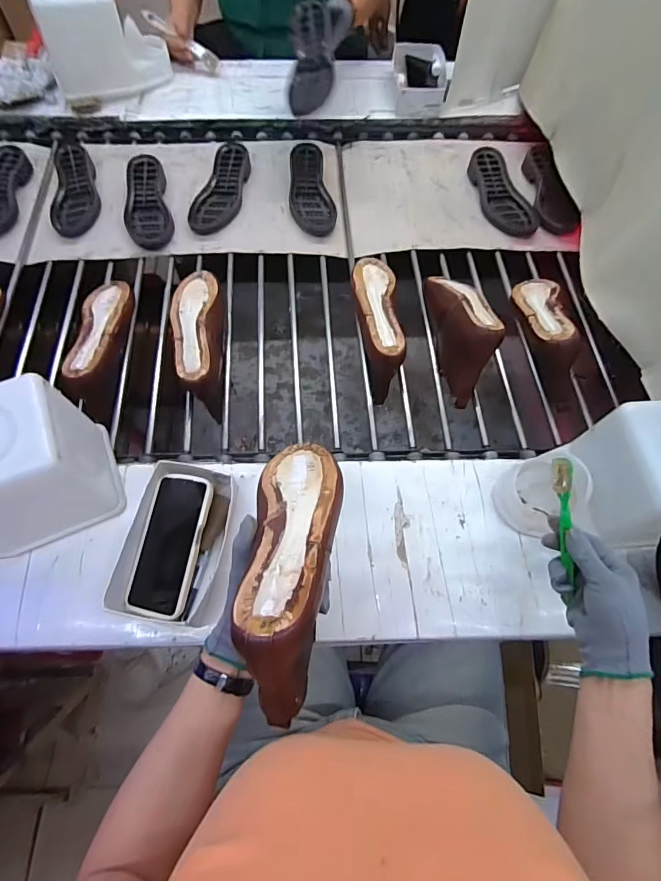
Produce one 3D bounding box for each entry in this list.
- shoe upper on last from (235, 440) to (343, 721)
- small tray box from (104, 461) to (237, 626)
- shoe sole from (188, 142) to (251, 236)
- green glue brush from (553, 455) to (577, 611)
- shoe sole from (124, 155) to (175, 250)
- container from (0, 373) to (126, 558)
[{"bbox_3d":[-0.032,0.101,0.384,0.073,0.107,0.237,4,49,2],"label":"shoe upper on last"},{"bbox_3d":[-0.193,0.124,0.535,0.119,0.057,0.189,6,65,3],"label":"small tray box"},{"bbox_3d":[-0.224,-0.517,0.871,0.087,0.037,0.227,13,65,6],"label":"shoe sole"},{"bbox_3d":[0.245,0.090,0.445,0.019,0.015,0.142,-6,95,-3],"label":"green glue brush"},{"bbox_3d":[-0.372,-0.480,0.853,0.092,0.036,0.233,-13,65,-6],"label":"shoe sole"},{"bbox_3d":[-0.366,0.037,0.514,0.149,0.171,0.128,-24,67,-11],"label":"container"}]

